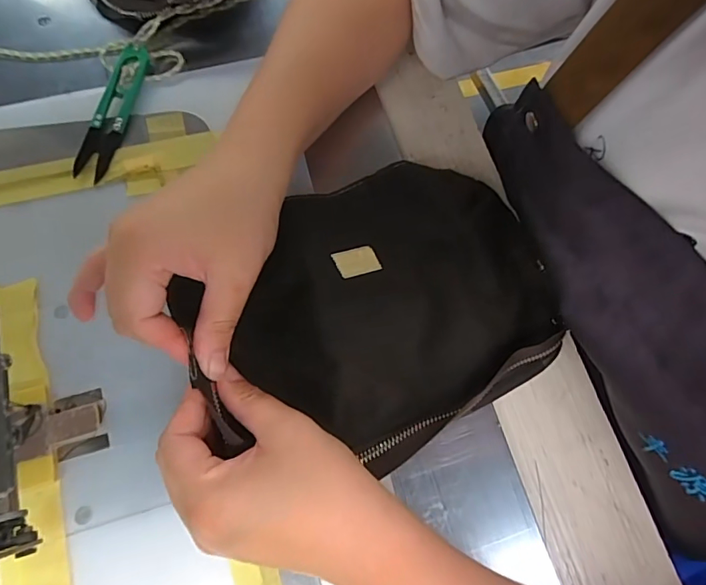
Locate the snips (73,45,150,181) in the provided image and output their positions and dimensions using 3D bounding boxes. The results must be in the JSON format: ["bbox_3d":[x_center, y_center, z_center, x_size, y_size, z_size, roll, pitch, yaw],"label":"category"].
[{"bbox_3d":[-0.166,-0.126,0.319,0.024,0.013,0.104,10,71,2],"label":"snips"}]

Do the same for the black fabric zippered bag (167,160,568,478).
[{"bbox_3d":[0.020,0.003,0.271,0.219,0.036,0.160,-21,76,-15],"label":"black fabric zippered bag"}]

